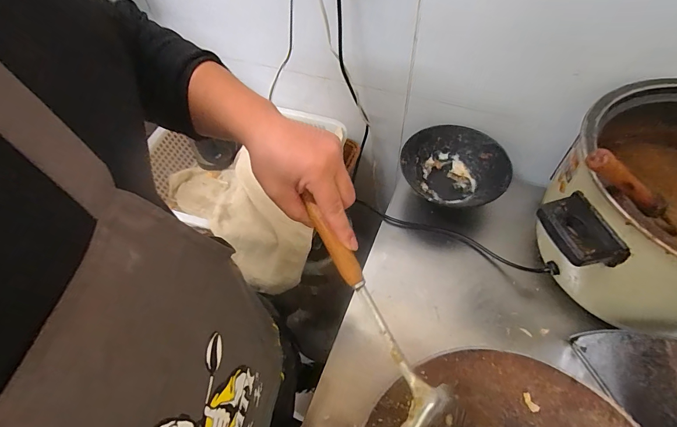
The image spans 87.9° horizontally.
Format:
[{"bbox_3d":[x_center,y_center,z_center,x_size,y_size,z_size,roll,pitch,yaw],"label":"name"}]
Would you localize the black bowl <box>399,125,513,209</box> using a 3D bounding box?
[{"bbox_3d":[0.221,-0.077,0.682,0.197,0.079,0.173,15,58,14],"label":"black bowl"}]

